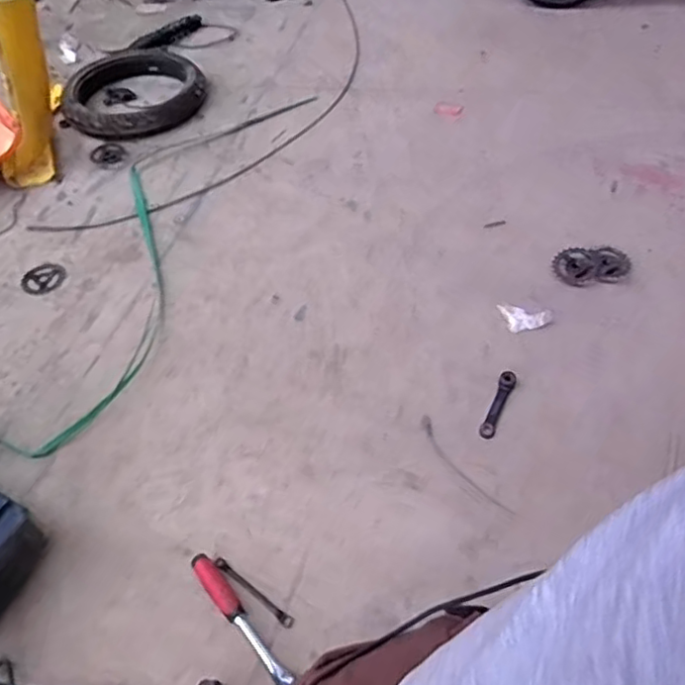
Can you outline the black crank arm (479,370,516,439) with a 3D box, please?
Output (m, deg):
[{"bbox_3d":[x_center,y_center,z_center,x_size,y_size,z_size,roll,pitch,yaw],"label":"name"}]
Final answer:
[{"bbox_3d":[0.253,0.099,1.024,0.025,0.016,0.129,21,55,18],"label":"black crank arm"}]

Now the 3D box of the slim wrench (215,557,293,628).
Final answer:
[{"bbox_3d":[-0.123,0.339,0.859,0.139,0.005,0.014,31,59,24],"label":"slim wrench"}]

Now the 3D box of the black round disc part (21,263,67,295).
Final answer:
[{"bbox_3d":[-0.623,-0.134,1.313,0.095,0.008,0.085,29,58,23],"label":"black round disc part"}]

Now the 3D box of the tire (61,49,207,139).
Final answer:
[{"bbox_3d":[-0.546,-0.665,1.670,0.360,0.064,0.399,-10,52,-6],"label":"tire"}]

